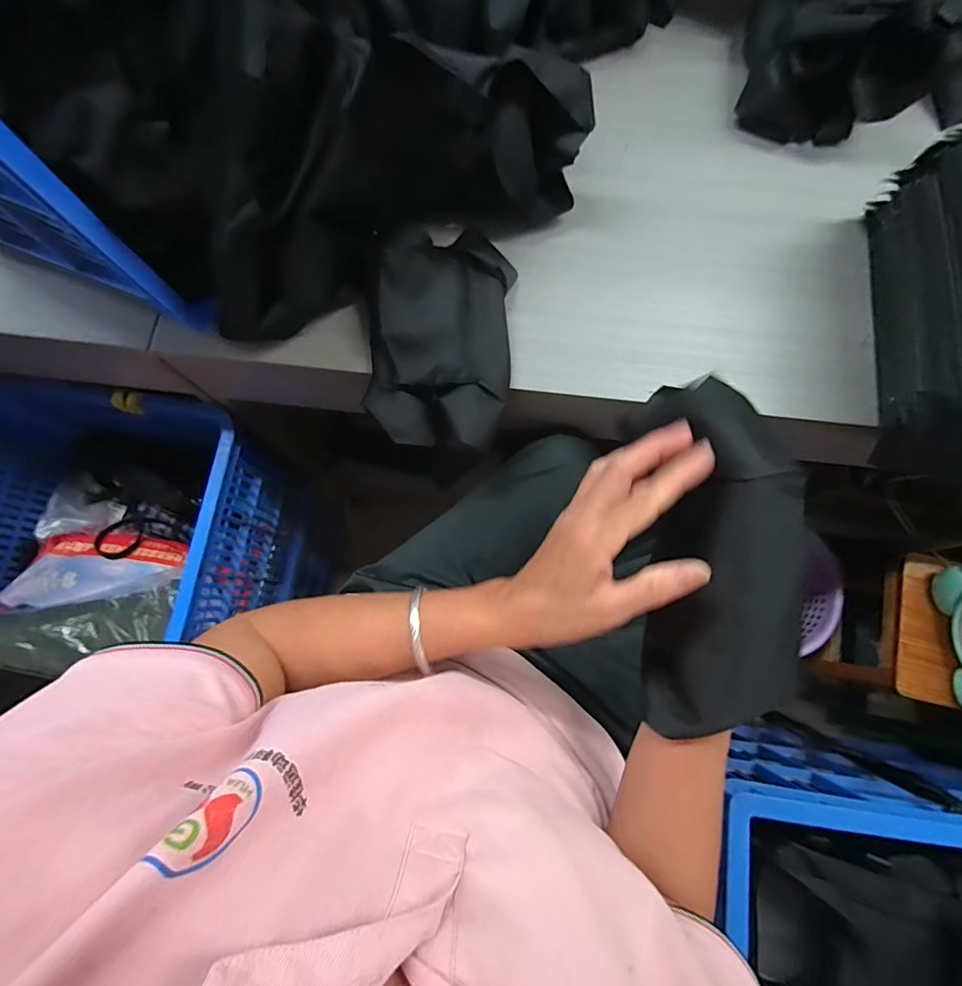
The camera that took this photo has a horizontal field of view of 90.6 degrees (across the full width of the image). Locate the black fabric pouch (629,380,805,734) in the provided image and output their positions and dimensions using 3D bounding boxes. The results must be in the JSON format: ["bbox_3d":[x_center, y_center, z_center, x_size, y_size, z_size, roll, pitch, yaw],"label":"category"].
[{"bbox_3d":[0.160,0.042,0.329,0.110,0.067,0.238,4,88,1],"label":"black fabric pouch"}]

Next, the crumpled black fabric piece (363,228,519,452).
[{"bbox_3d":[-0.038,-0.164,0.487,0.144,0.061,0.226,9,78,2],"label":"crumpled black fabric piece"}]

